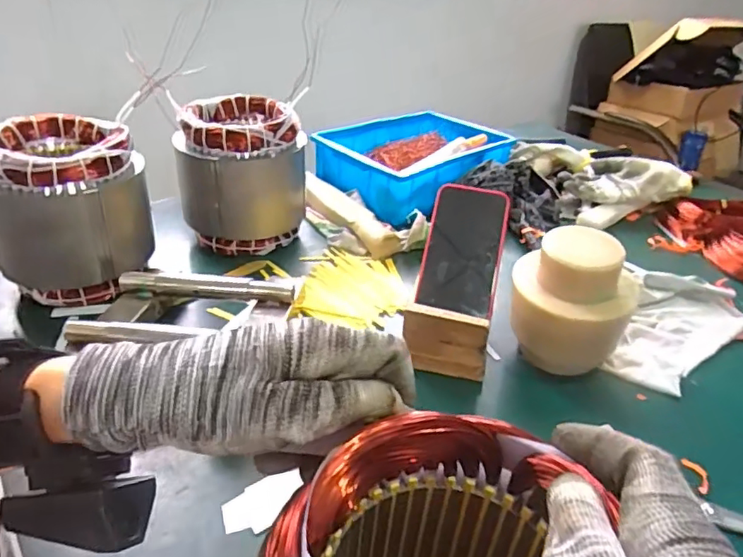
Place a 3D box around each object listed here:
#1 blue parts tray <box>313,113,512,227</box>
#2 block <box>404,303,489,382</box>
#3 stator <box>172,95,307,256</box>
[{"bbox_3d":[0.072,-0.189,0.893,0.218,0.078,0.291,30,40,35],"label":"blue parts tray"},{"bbox_3d":[0.068,0.060,0.517,0.076,0.062,0.019,10,33,10],"label":"block"},{"bbox_3d":[-0.161,-0.133,0.707,0.150,0.161,0.146,-3,33,-11],"label":"stator"}]

